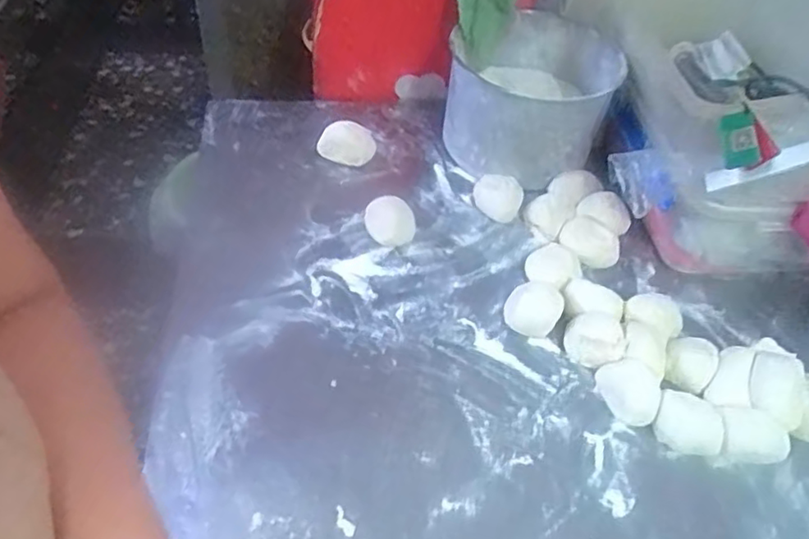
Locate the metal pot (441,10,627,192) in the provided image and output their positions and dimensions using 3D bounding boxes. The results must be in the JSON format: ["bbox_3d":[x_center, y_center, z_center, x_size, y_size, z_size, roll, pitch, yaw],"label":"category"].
[{"bbox_3d":[0.155,-0.218,0.816,0.192,0.155,0.198,3,48,-3],"label":"metal pot"}]

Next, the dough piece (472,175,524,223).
[{"bbox_3d":[0.112,-0.088,0.768,0.065,0.033,0.049,26,51,17],"label":"dough piece"}]

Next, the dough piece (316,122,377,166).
[{"bbox_3d":[-0.075,-0.160,0.814,0.075,0.037,0.052,2,48,-4],"label":"dough piece"}]

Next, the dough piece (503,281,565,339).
[{"bbox_3d":[0.134,0.041,0.659,0.053,0.028,0.052,3,48,-3],"label":"dough piece"}]

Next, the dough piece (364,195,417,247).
[{"bbox_3d":[-0.016,-0.053,0.719,0.057,0.026,0.061,2,48,-4],"label":"dough piece"}]

